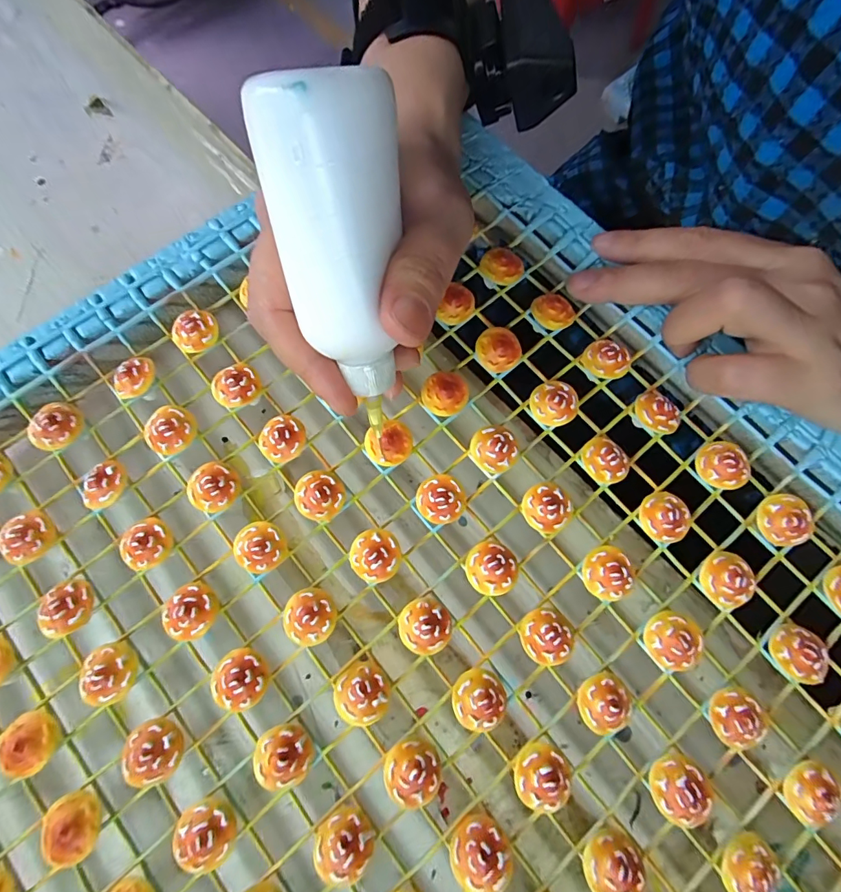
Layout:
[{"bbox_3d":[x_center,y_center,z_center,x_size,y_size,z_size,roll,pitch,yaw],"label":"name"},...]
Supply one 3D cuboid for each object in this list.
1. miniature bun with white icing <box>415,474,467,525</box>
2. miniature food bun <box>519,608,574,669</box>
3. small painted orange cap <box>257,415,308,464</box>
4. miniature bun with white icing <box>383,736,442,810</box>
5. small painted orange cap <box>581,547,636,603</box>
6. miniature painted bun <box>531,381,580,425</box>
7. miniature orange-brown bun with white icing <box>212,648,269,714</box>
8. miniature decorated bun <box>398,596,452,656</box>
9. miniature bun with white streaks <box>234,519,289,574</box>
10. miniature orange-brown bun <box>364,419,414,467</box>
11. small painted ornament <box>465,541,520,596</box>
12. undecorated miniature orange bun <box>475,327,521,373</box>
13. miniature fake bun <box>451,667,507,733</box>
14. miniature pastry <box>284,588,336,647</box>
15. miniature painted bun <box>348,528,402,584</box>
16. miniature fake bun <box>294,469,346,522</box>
[{"bbox_3d":[0.008,0.022,0.177,0.019,0.009,0.019,0,75,2],"label":"miniature bun with white icing"},{"bbox_3d":[0.047,0.071,0.163,0.019,0.008,0.019,0,75,2],"label":"miniature food bun"},{"bbox_3d":[-0.058,-0.003,0.183,0.019,0.008,0.019,0,75,2],"label":"small painted orange cap"},{"bbox_3d":[-0.003,0.113,0.151,0.019,0.009,0.018,0,75,2],"label":"miniature bun with white icing"},{"bbox_3d":[0.072,0.049,0.168,0.018,0.010,0.019,0,75,2],"label":"small painted orange cap"},{"bbox_3d":[0.057,-0.018,0.187,0.019,0.010,0.019,0,75,2],"label":"miniature painted bun"},{"bbox_3d":[-0.065,0.084,0.158,0.019,0.009,0.019,0,75,2],"label":"miniature orange-brown bun with white icing"},{"bbox_3d":[0.002,0.068,0.165,0.019,0.011,0.019,-18,76,-3],"label":"miniature decorated bun"},{"bbox_3d":[-0.063,0.039,0.169,0.019,0.006,0.019,-22,76,-4],"label":"miniature bun with white streaks"},{"bbox_3d":[-0.013,-0.001,0.183,0.019,0.009,0.017,-26,76,-5],"label":"miniature orange-brown bun"},{"bbox_3d":[0.028,0.047,0.169,0.019,0.009,0.020,0,75,2],"label":"small painted ornament"},{"bbox_3d":[0.034,-0.043,0.194,0.018,0.009,0.019,0,75,2],"label":"undecorated miniature orange bun"},{"bbox_3d":[0.021,0.091,0.157,0.019,0.009,0.019,0,75,2],"label":"miniature fake bun"},{"bbox_3d":[-0.041,0.064,0.162,0.019,0.006,0.019,-19,76,-3],"label":"miniature pastry"},{"bbox_3d":[-0.018,0.042,0.169,0.019,0.006,0.020,-28,76,-5],"label":"miniature painted bun"},{"bbox_3d":[-0.041,0.020,0.176,0.019,0.008,0.019,0,75,2],"label":"miniature fake bun"}]

